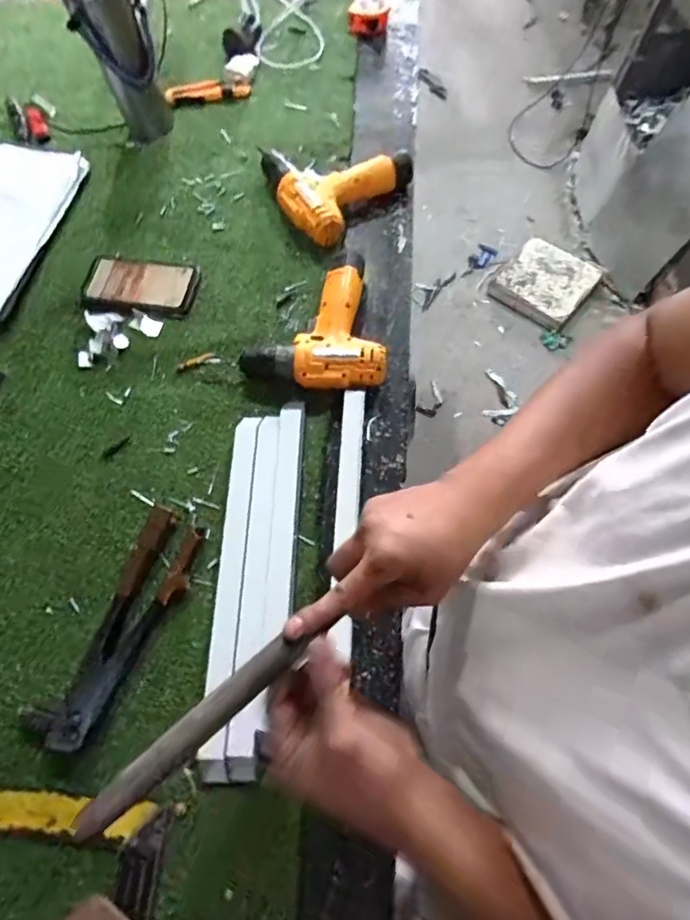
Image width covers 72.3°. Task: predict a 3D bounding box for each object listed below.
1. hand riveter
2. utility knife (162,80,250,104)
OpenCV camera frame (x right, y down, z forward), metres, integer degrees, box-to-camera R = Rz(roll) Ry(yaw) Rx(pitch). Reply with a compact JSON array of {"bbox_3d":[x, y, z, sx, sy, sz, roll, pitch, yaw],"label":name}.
[{"bbox_3d":[-0.245,0.177,0.520,0.077,0.030,0.253,26,73,9],"label":"hand riveter"},{"bbox_3d":[-0.235,-0.634,0.813,0.141,0.024,0.029,-10,71,-2],"label":"utility knife"}]

